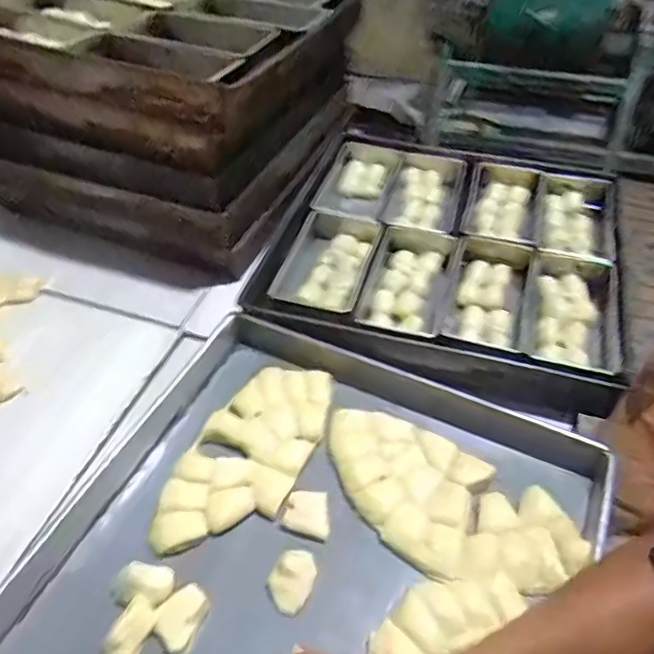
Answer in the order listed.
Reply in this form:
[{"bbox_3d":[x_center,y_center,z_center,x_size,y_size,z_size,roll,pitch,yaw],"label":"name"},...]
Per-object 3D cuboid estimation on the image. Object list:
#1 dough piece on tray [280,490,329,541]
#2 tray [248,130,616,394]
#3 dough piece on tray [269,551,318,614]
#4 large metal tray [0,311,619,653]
[{"bbox_3d":[-0.018,0.182,0.592,0.048,0.013,0.041,12,47,14],"label":"dough piece on tray"},{"bbox_3d":[0.164,-0.106,0.851,0.459,0.070,0.450,10,47,13],"label":"tray"},{"bbox_3d":[-0.030,0.230,0.543,0.039,0.017,0.052,23,51,23],"label":"dough piece on tray"},{"bbox_3d":[-0.021,0.231,0.556,0.472,0.065,0.467,17,49,19],"label":"large metal tray"}]

